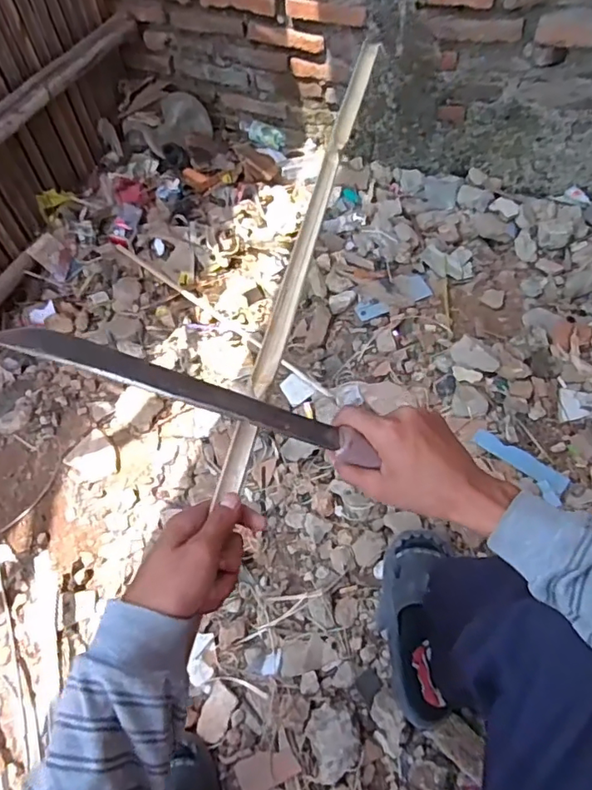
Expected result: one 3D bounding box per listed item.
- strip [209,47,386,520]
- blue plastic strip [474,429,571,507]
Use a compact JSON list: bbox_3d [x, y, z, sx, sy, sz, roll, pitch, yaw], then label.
[{"bbox_3d":[0.020,-0.188,0.590,0.026,0.014,0.623,12,66,9],"label":"strip"},{"bbox_3d":[0.451,0.136,1.089,0.197,0.029,0.060,35,67,20],"label":"blue plastic strip"}]

